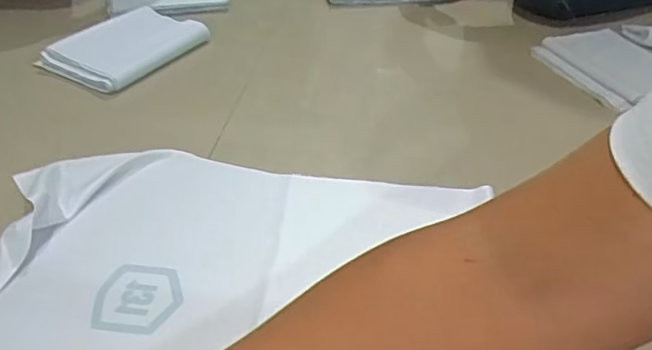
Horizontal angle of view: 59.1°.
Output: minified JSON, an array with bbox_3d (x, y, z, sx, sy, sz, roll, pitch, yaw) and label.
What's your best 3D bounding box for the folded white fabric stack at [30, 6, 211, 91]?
[{"bbox_3d":[-0.294,-0.190,0.840,0.138,0.031,0.199,23,41,24],"label":"folded white fabric stack"}]

